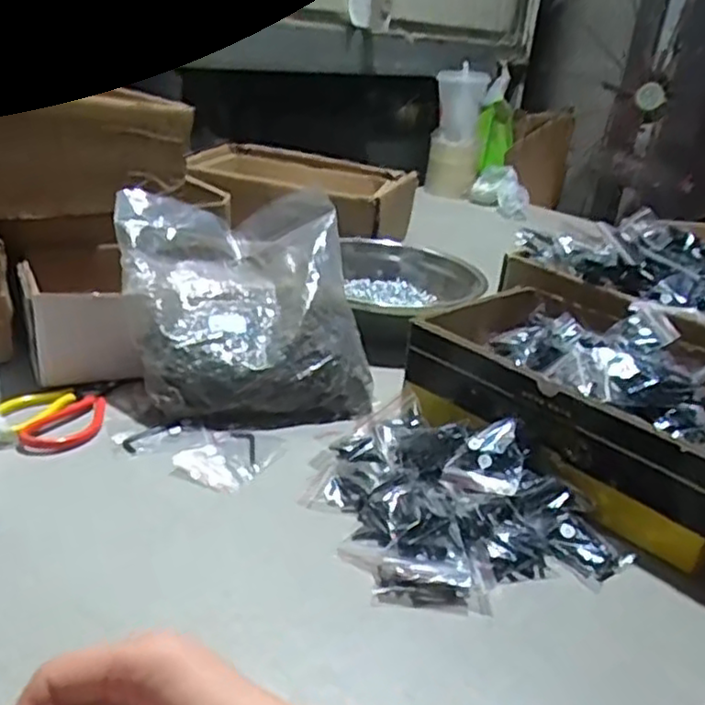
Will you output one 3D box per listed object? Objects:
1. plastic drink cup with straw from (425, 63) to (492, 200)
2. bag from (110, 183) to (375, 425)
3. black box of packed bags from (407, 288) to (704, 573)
[{"bbox_3d":[0.238,-0.496,1.627,0.108,0.261,0.116,11,26,9],"label":"plastic drink cup with straw"},{"bbox_3d":[-0.106,-0.050,0.721,0.225,0.154,0.207,-5,28,-21],"label":"bag"},{"bbox_3d":[0.220,0.036,0.671,0.311,0.101,0.217,27,33,36],"label":"black box of packed bags"}]

